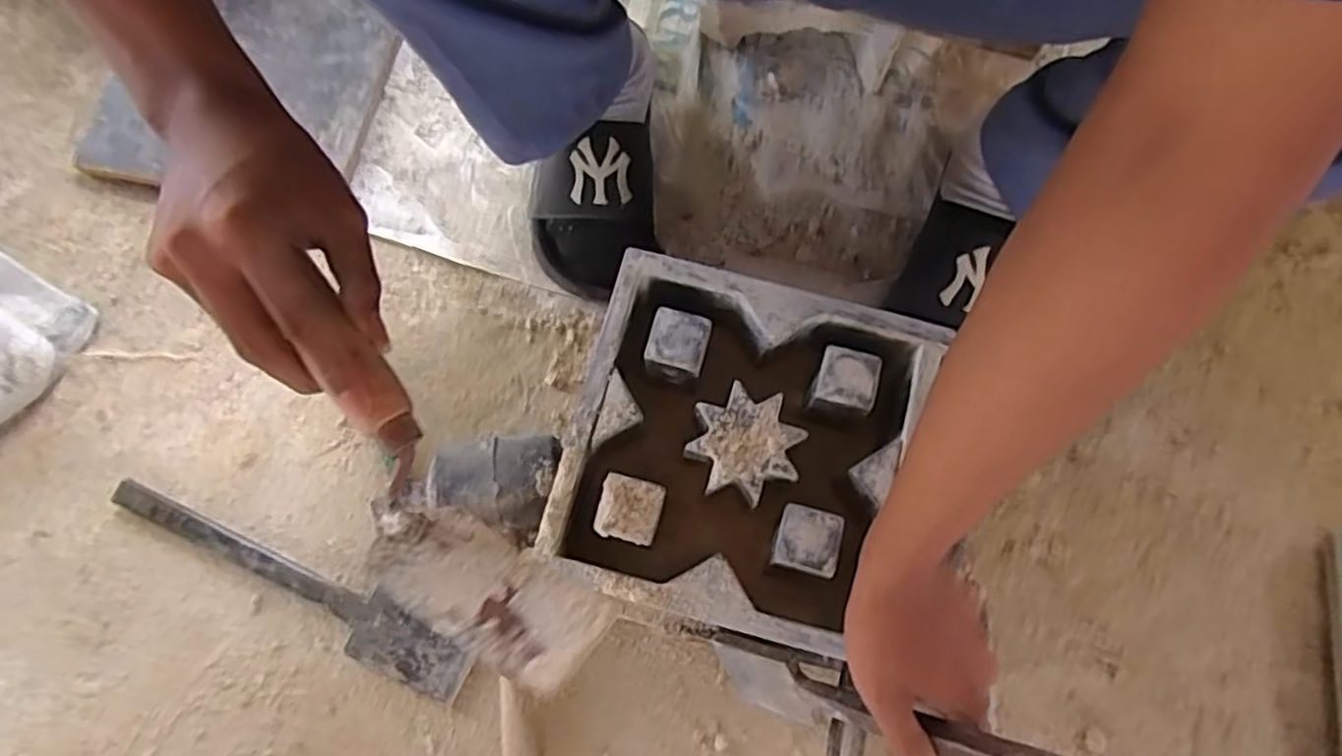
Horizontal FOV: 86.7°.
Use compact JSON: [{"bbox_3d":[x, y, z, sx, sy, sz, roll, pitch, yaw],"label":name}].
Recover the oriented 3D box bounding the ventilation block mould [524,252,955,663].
[{"bbox_3d":[0.047,0.049,0.501,0.215,0.100,0.227,13,80,6],"label":"ventilation block mould"}]

